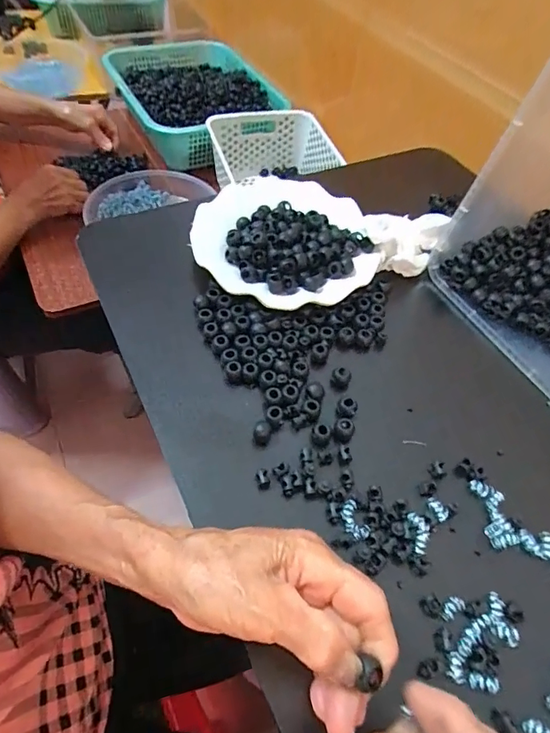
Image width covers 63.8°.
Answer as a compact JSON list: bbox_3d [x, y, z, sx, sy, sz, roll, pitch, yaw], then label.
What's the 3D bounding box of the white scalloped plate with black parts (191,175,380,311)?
[{"bbox_3d":[0.009,-0.124,0.428,0.167,0.032,0.158,2,54,-3],"label":"white scalloped plate with black parts"}]

